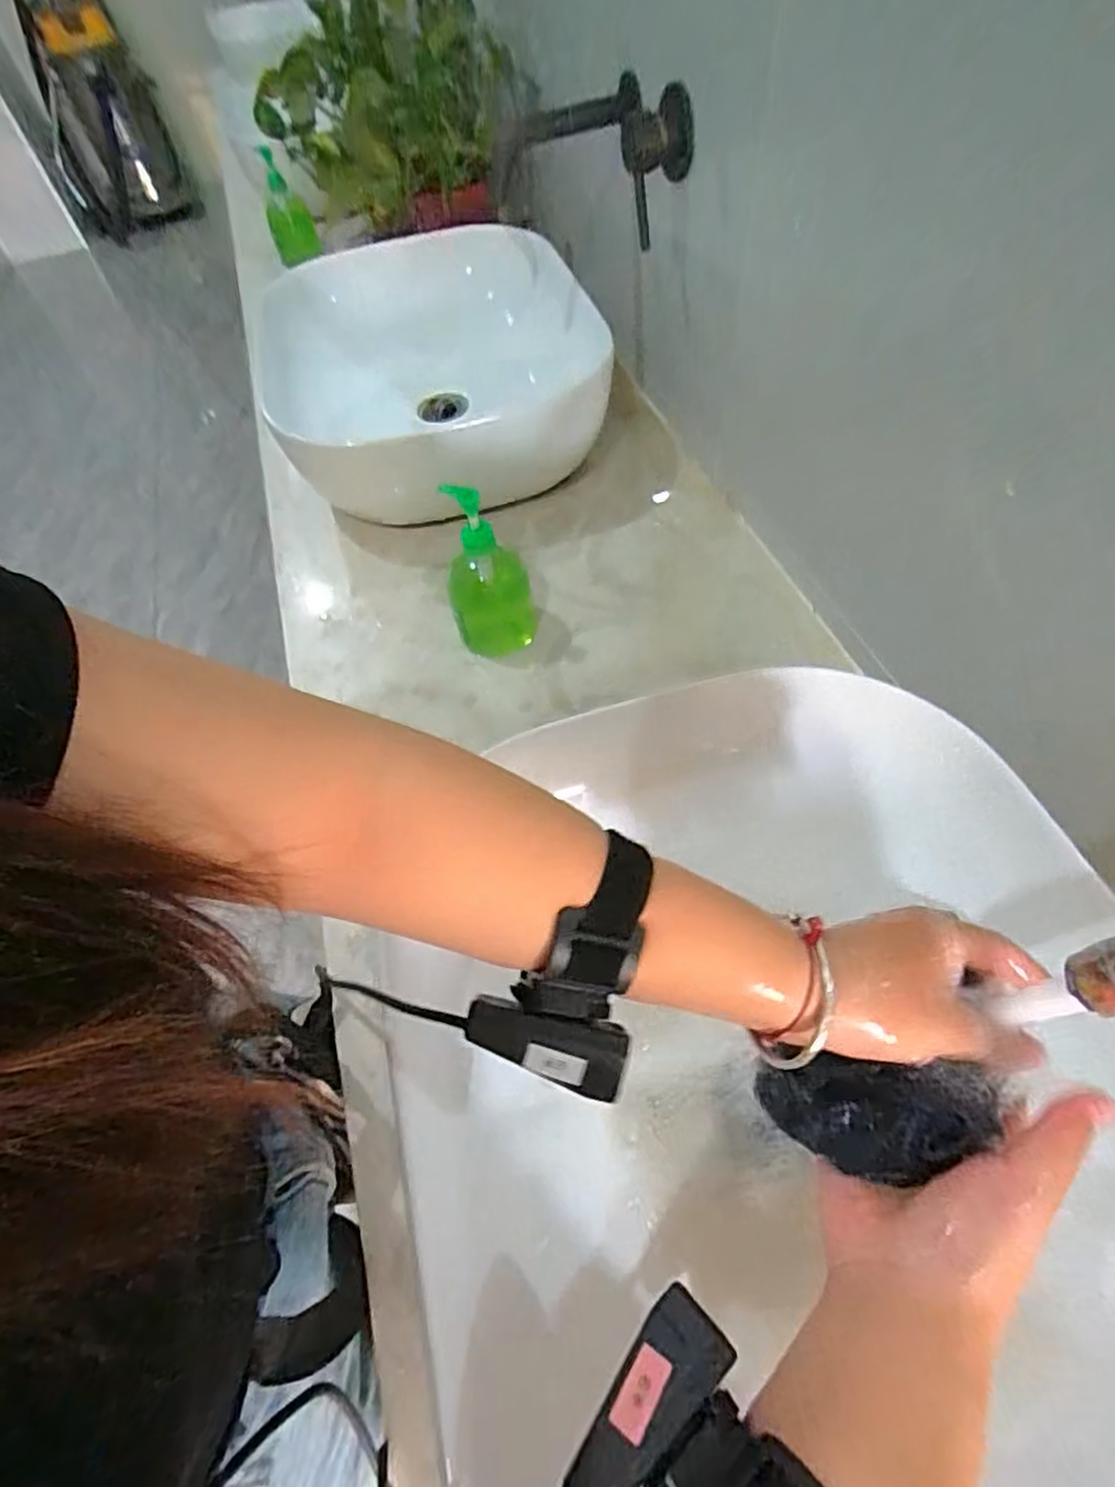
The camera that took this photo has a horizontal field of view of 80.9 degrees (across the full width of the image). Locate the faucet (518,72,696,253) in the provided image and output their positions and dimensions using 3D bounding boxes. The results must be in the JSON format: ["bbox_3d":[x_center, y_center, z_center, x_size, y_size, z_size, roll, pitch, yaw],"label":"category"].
[{"bbox_3d":[0.052,-0.604,0.671,0.189,0.112,0.061,35,67,24],"label":"faucet"}]

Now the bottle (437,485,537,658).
[{"bbox_3d":[-0.066,-0.157,0.614,0.079,0.156,0.050,-12,57,-3],"label":"bottle"}]

